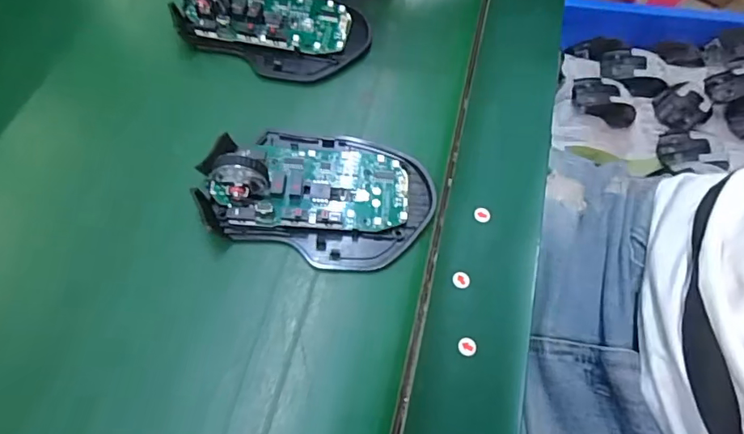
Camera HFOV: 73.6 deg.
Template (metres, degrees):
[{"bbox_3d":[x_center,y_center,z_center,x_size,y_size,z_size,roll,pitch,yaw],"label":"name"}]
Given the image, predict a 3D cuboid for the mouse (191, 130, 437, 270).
[{"bbox_3d":[-0.027,-0.018,0.246,0.116,0.032,0.073,7,64,0],"label":"mouse"}]

